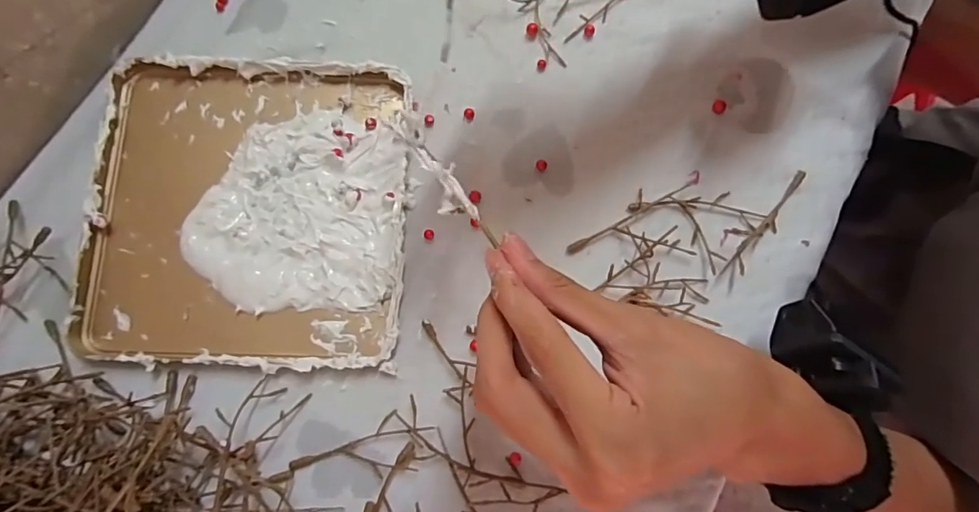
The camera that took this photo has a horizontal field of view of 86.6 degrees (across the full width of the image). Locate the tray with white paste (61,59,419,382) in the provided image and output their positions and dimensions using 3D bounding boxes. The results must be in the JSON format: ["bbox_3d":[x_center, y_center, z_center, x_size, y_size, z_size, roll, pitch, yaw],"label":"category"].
[{"bbox_3d":[-0.145,-0.030,0.316,0.188,0.015,0.187,1,77,-1],"label":"tray with white paste"}]

